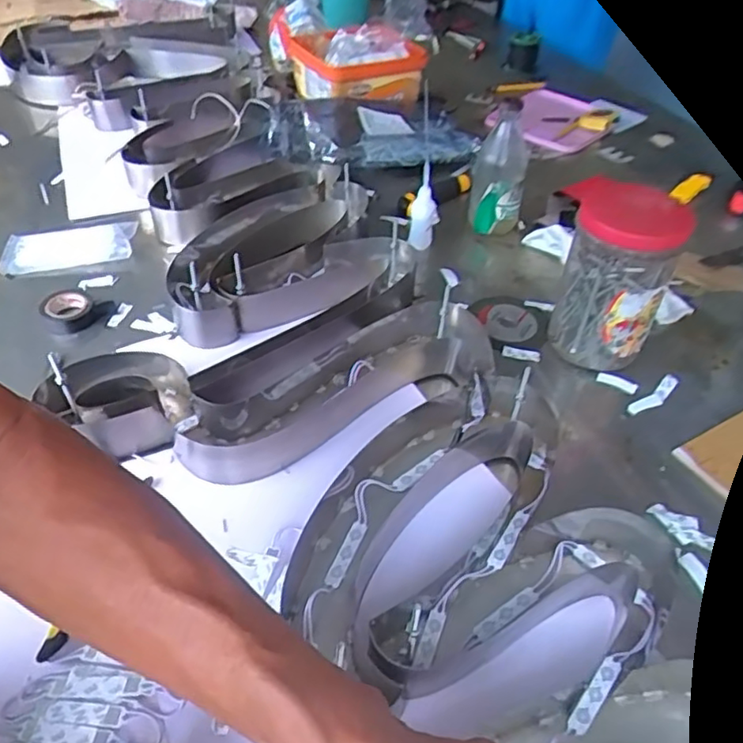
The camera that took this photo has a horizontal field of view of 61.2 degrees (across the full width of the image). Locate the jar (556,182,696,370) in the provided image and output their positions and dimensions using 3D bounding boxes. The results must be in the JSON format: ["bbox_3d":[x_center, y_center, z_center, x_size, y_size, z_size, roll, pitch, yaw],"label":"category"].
[{"bbox_3d":[0.245,-0.099,0.641,0.106,0.178,0.103,3,42,-3],"label":"jar"}]

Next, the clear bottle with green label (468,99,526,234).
[{"bbox_3d":[0.165,-0.254,0.814,0.068,0.163,0.063,10,42,5],"label":"clear bottle with green label"}]

